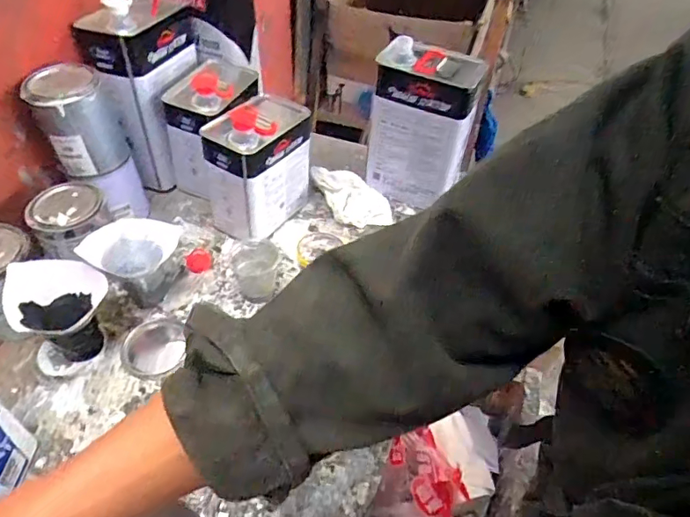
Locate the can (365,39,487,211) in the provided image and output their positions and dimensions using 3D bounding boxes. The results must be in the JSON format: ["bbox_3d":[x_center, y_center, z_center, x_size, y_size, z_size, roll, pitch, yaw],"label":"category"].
[{"bbox_3d":[0.139,-0.236,0.922,0.167,0.262,0.116,18,48,12],"label":"can"}]

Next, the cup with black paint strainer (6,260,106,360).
[{"bbox_3d":[-0.380,0.069,0.694,0.094,0.128,0.118,35,54,25],"label":"cup with black paint strainer"}]

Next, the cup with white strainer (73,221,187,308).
[{"bbox_3d":[-0.306,0.007,0.769,0.099,0.107,0.116,32,52,23],"label":"cup with white strainer"}]

